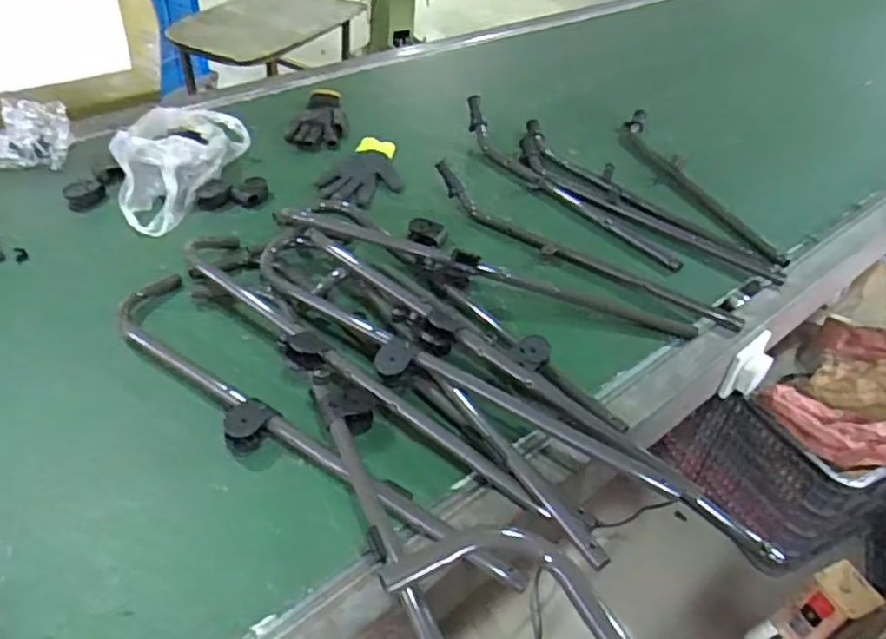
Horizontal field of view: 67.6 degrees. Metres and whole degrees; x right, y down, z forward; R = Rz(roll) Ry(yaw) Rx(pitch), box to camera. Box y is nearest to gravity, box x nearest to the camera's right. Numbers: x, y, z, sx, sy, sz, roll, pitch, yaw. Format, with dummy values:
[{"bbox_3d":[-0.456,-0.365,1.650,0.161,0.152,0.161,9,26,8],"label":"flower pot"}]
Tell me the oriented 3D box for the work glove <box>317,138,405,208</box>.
[{"bbox_3d":[-0.133,-0.265,1.190,0.132,0.027,0.195,15,42,9],"label":"work glove"}]

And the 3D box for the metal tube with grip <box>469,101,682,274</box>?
[{"bbox_3d":[0.206,-0.256,1.178,0.062,0.079,0.548,-25,50,-30],"label":"metal tube with grip"}]

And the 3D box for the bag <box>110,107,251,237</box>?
[{"bbox_3d":[-0.460,-0.268,1.111,0.153,0.084,0.286,17,43,12],"label":"bag"}]

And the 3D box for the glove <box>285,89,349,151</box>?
[{"bbox_3d":[-0.237,-0.405,1.331,0.103,0.032,0.216,8,42,2],"label":"glove"}]

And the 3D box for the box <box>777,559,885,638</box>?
[{"bbox_3d":[0.388,0.297,0.673,0.040,0.114,0.053,-16,46,-24],"label":"box"}]

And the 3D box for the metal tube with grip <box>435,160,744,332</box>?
[{"bbox_3d":[0.203,-0.112,1.028,0.533,0.062,0.086,25,45,20],"label":"metal tube with grip"}]

